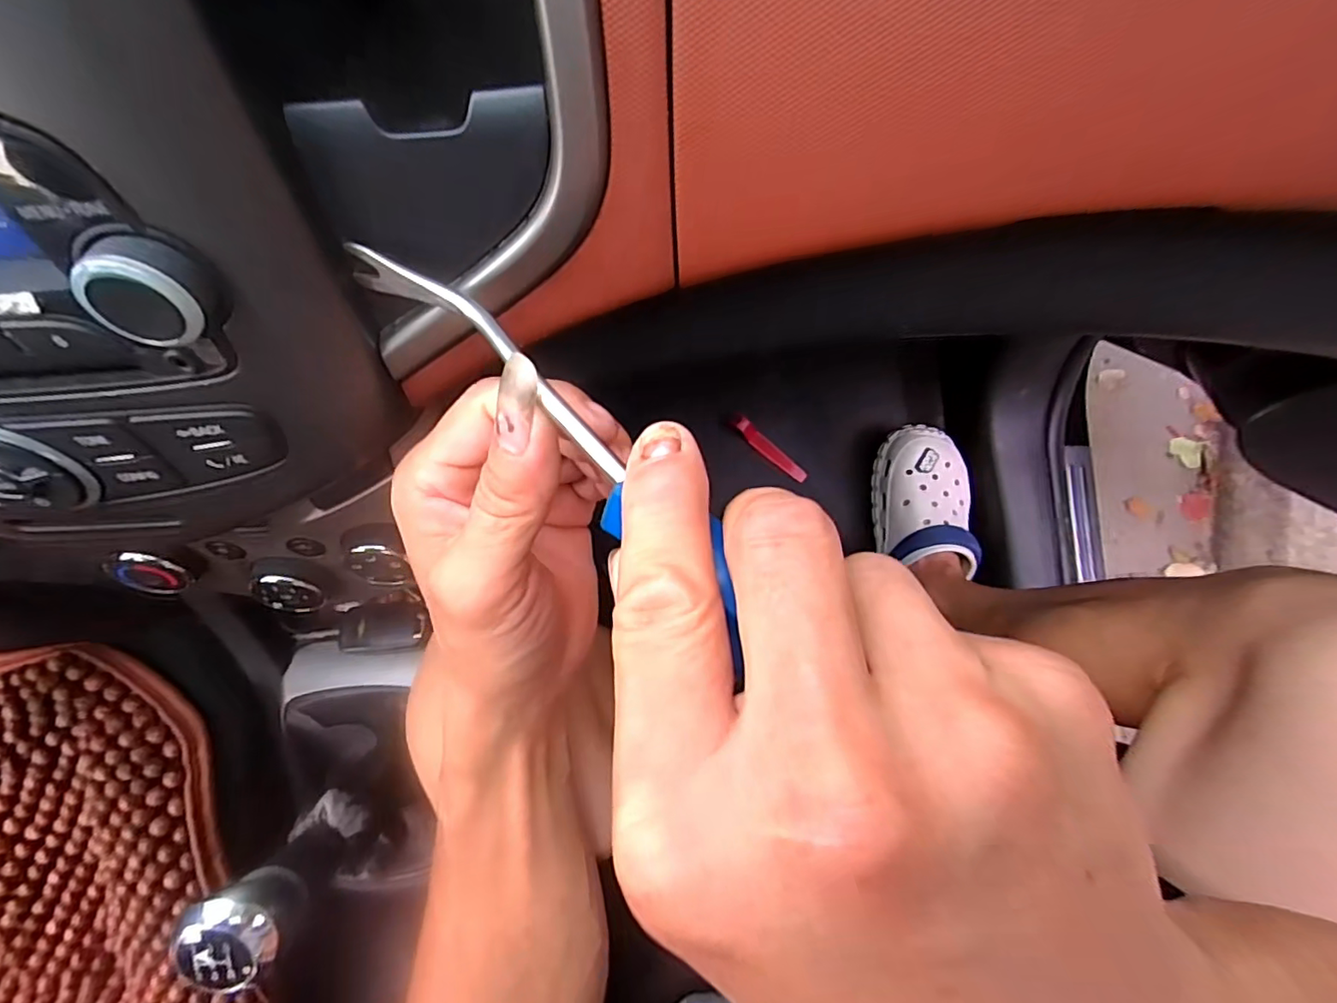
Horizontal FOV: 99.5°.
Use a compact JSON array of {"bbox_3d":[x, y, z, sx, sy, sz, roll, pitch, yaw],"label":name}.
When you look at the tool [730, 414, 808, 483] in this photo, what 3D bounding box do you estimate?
[{"bbox_3d":[0.127,-0.065,0.715,0.120,0.009,0.022,40,86,-10],"label":"tool"}]

